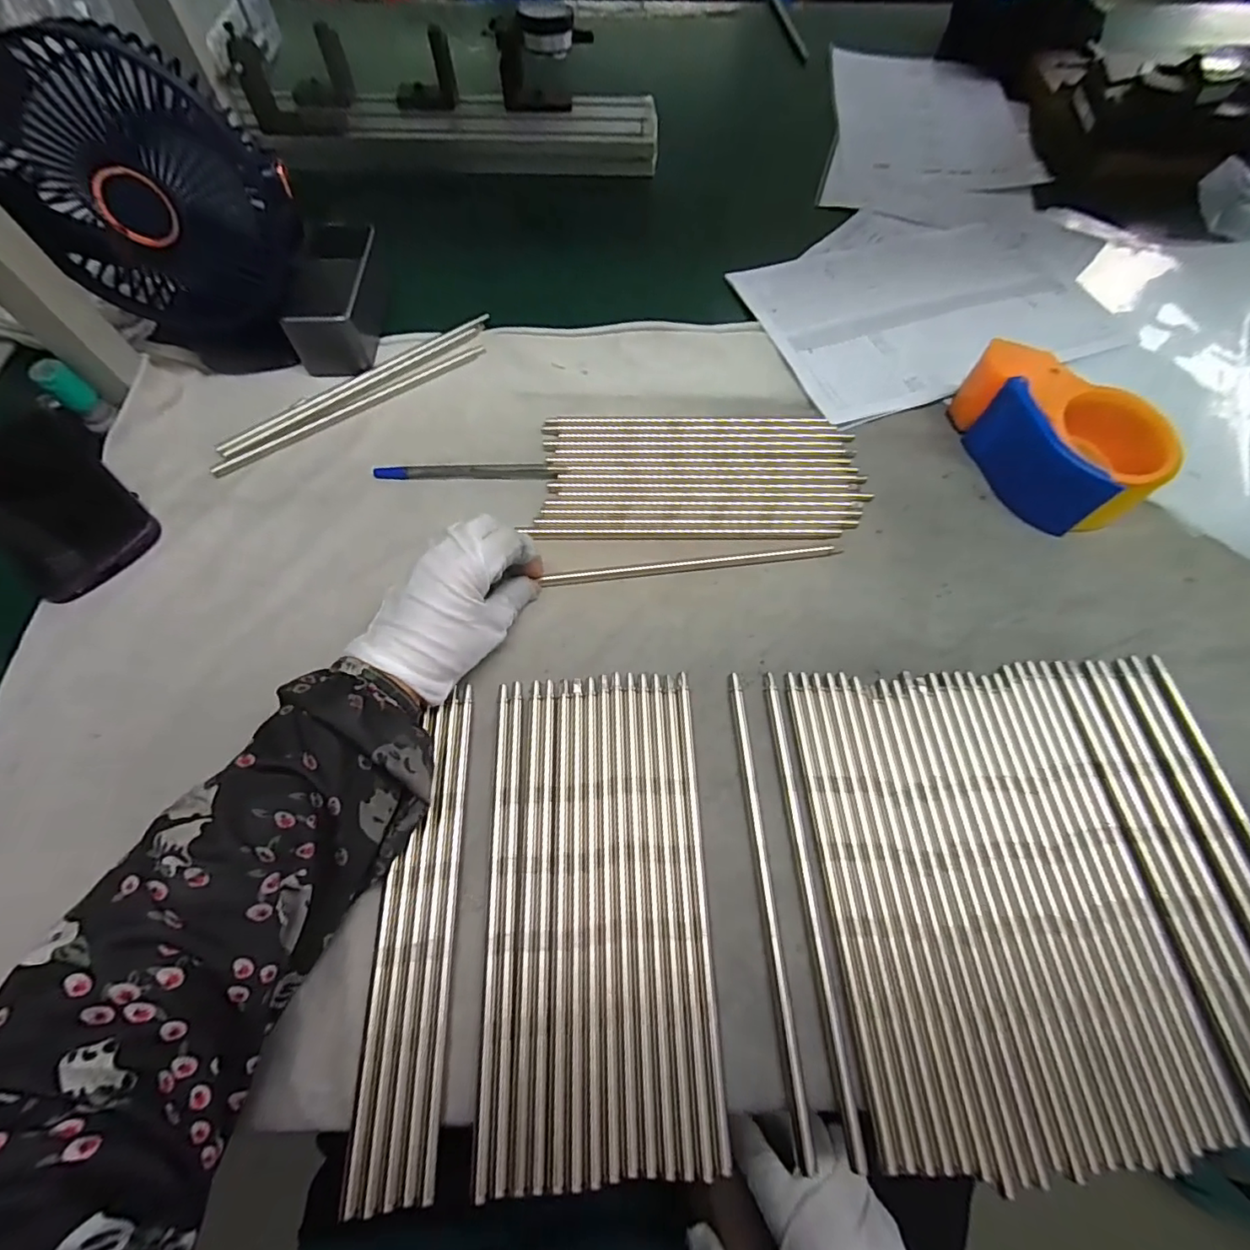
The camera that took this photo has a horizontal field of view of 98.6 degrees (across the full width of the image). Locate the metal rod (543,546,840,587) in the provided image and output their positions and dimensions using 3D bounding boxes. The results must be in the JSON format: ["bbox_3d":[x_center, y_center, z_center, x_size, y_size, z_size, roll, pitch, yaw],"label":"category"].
[{"bbox_3d":[0.046,-0.041,0.364,0.198,0.008,0.010,-7,64,-4],"label":"metal rod"}]

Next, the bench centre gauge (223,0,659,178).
[{"bbox_3d":[-0.172,-0.524,0.538,0.408,0.090,0.107,-1,63,-1],"label":"bench centre gauge"}]

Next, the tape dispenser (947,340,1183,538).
[{"bbox_3d":[0.300,-0.135,0.378,0.070,0.059,0.136,-17,65,-9],"label":"tape dispenser"}]

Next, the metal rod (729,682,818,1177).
[{"bbox_3d":[0.072,0.131,0.280,0.008,0.008,0.219,-2,64,-2],"label":"metal rod"}]

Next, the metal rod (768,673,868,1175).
[{"bbox_3d":[0.096,0.133,0.281,0.009,0.006,0.219,-2,64,-2],"label":"metal rod"}]

